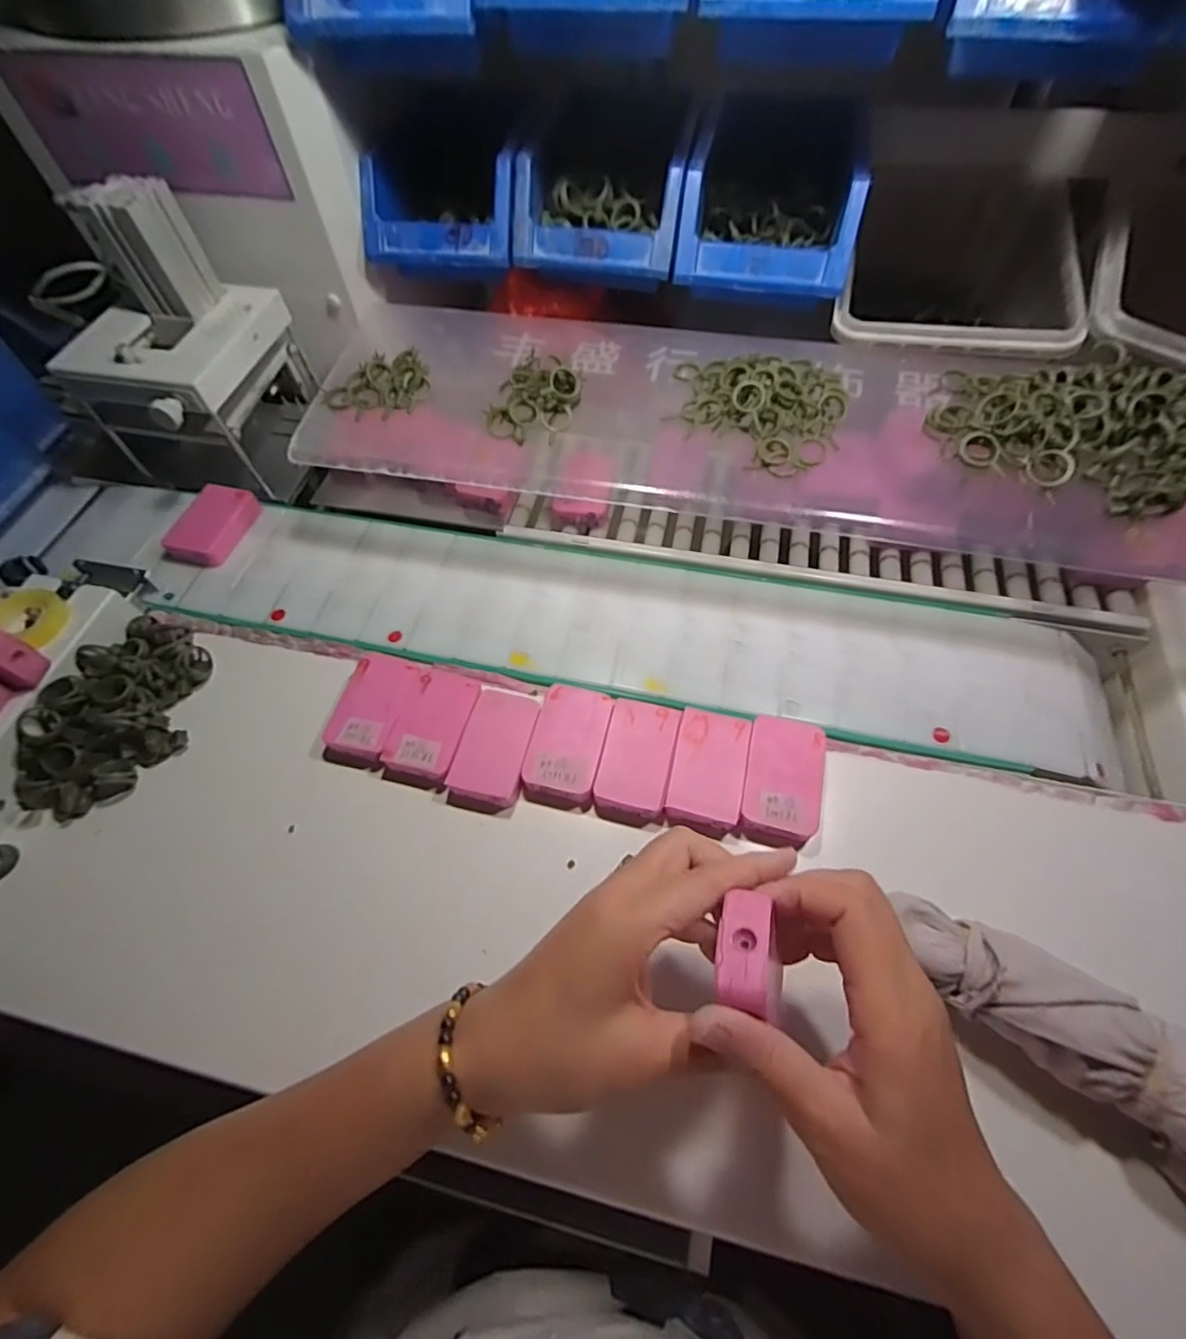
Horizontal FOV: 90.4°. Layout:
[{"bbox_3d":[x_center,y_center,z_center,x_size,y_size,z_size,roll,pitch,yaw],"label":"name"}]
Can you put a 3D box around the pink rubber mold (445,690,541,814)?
[{"bbox_3d":[-0.063,0.054,0.385,0.044,0.023,0.075,12,61,9],"label":"pink rubber mold"}]

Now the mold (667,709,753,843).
[{"bbox_3d":[0.073,0.064,0.372,0.044,0.023,0.071,12,61,9],"label":"mold"}]

